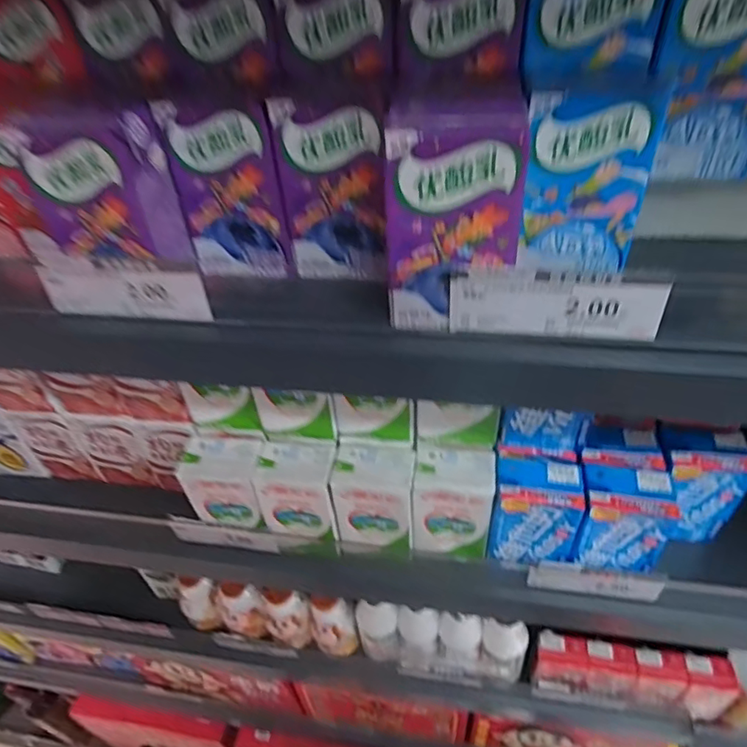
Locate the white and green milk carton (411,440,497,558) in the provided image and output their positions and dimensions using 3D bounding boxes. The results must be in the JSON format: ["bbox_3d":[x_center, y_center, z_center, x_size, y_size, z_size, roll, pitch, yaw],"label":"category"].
[{"bbox_3d":[0.067,0.110,0.471,0.064,0.093,0.049,4,45,11],"label":"white and green milk carton"}]

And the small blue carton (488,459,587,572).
[{"bbox_3d":[0.132,0.116,0.456,0.065,0.089,0.051,6,46,14],"label":"small blue carton"}]

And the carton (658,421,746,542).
[{"bbox_3d":[0.270,0.093,0.473,0.064,0.106,0.045,1,45,8],"label":"carton"}]

